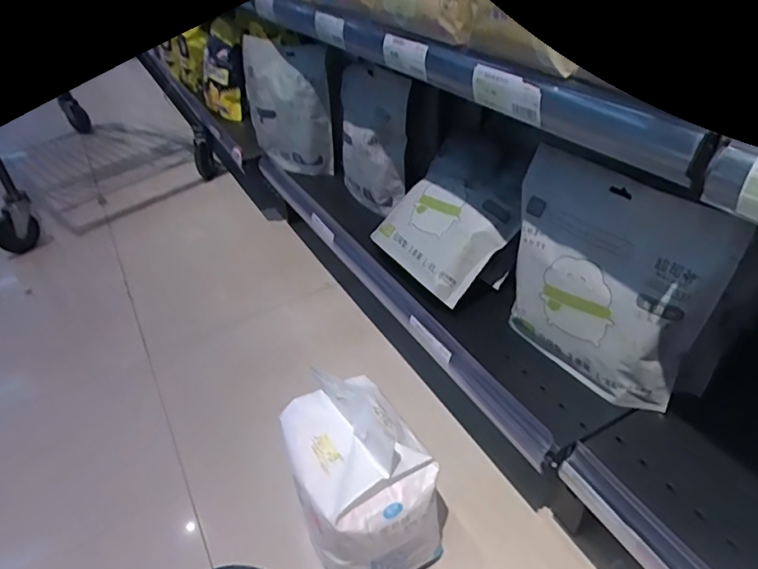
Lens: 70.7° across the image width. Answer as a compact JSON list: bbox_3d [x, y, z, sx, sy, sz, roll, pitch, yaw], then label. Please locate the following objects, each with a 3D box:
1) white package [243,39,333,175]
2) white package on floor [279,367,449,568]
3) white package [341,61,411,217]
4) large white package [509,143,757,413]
[{"bbox_3d":[-0.184,-0.339,1.029,0.220,0.234,0.068,23,35,33],"label":"white package"},{"bbox_3d":[-0.021,0.204,0.584,0.136,0.169,0.180,-18,40,-18],"label":"white package on floor"},{"bbox_3d":[-0.015,-0.242,0.889,0.066,0.215,0.195,-15,39,-14],"label":"white package"},{"bbox_3d":[0.220,-0.002,0.556,0.055,0.215,0.225,-24,42,-23],"label":"large white package"}]

